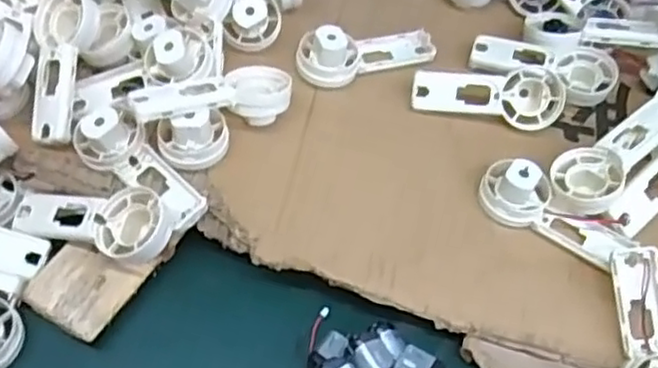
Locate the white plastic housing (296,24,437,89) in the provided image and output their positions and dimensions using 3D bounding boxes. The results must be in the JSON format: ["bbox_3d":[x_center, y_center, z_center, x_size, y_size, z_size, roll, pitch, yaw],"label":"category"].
[{"bbox_3d":[0.026,-0.087,0.448,0.092,0.029,0.032,-13,58,-24],"label":"white plastic housing"}]

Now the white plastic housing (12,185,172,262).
[{"bbox_3d":[-0.126,0.014,0.370,0.089,0.017,0.039,19,56,7],"label":"white plastic housing"}]

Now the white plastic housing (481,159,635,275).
[{"bbox_3d":[0.127,0.014,0.389,0.085,0.023,0.032,31,58,15],"label":"white plastic housing"}]

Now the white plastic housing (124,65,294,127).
[{"bbox_3d":[-0.067,-0.048,0.399,0.093,0.021,0.034,-9,56,-28],"label":"white plastic housing"}]

